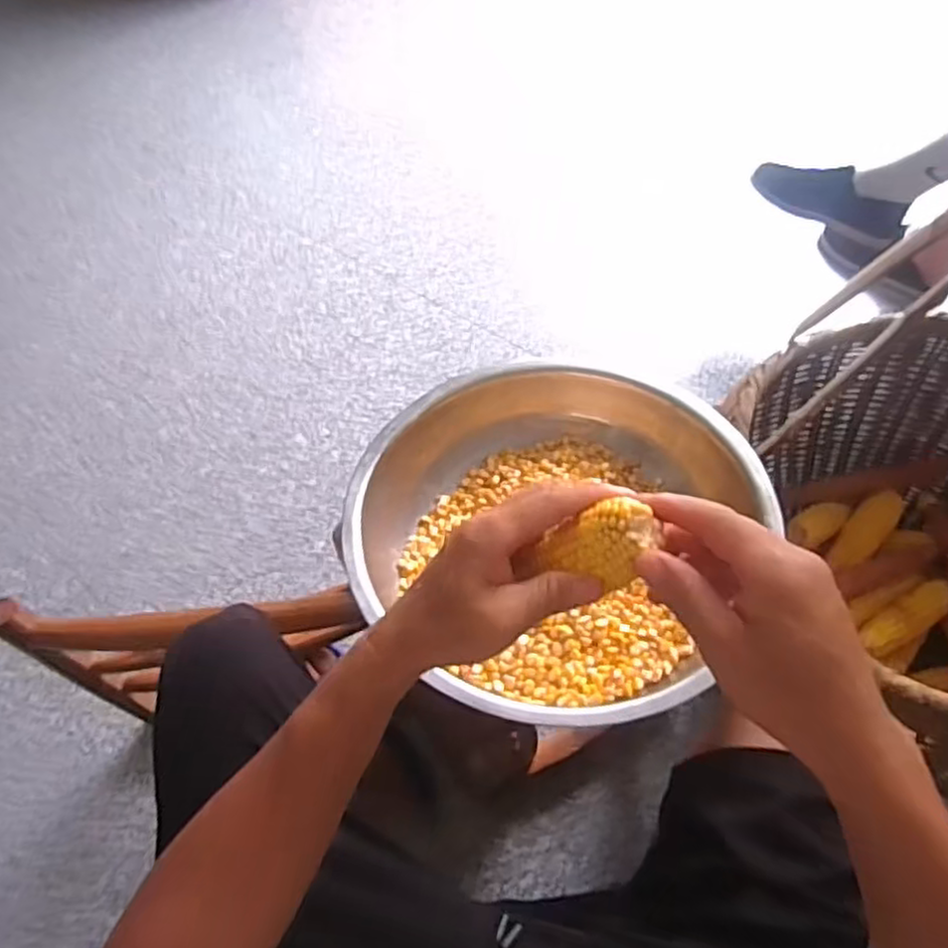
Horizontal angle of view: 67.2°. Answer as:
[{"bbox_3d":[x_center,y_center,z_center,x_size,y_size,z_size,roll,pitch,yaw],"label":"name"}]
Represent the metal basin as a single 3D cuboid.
[{"bbox_3d":[0.068,0.037,0.664,0.338,0.105,0.323,-2,58,3],"label":"metal basin"}]

